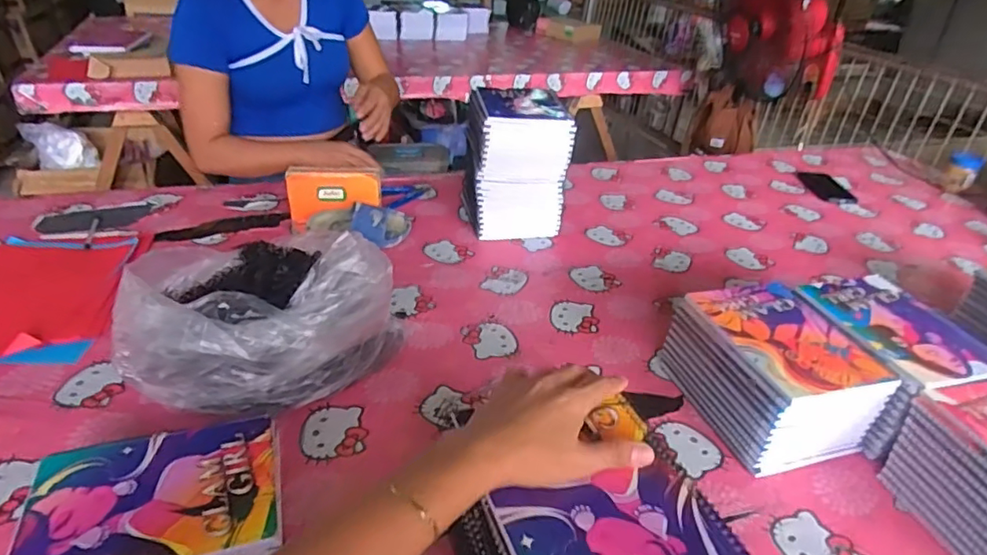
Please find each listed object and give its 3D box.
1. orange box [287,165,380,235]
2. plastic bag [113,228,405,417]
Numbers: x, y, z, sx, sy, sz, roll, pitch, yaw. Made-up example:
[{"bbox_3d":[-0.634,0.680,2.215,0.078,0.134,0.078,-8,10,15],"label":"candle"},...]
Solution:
[{"bbox_3d":[-0.291,-0.144,1.073,0.165,0.101,0.034,-3,32,-10],"label":"orange box"},{"bbox_3d":[-0.288,0.048,0.705,0.289,0.159,0.239,-23,40,-36],"label":"plastic bag"}]

